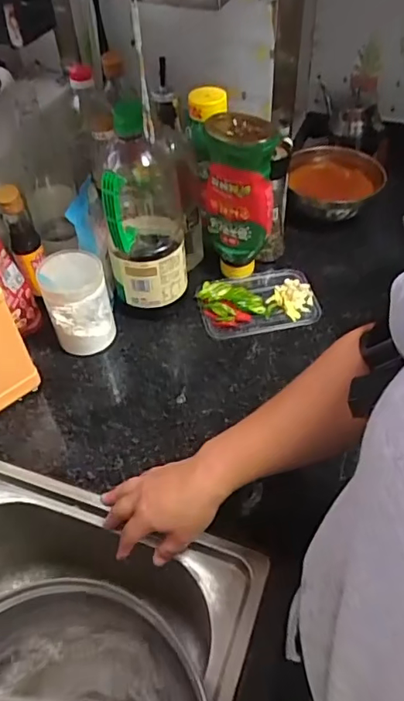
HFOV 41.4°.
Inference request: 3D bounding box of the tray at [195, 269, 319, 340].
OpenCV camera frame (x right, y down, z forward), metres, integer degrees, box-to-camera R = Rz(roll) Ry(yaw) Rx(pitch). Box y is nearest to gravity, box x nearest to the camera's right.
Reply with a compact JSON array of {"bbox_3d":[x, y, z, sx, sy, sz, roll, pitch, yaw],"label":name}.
[{"bbox_3d":[0.082,-0.077,0.794,0.170,0.024,0.114,-8,49,-6],"label":"tray"}]

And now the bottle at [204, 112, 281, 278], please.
[{"bbox_3d":[0.053,-0.207,0.756,0.090,0.228,0.075,1,49,2],"label":"bottle"}]

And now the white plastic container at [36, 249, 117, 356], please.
[{"bbox_3d":[-0.166,-0.062,0.724,0.081,0.123,0.074,-14,50,-11],"label":"white plastic container"}]

